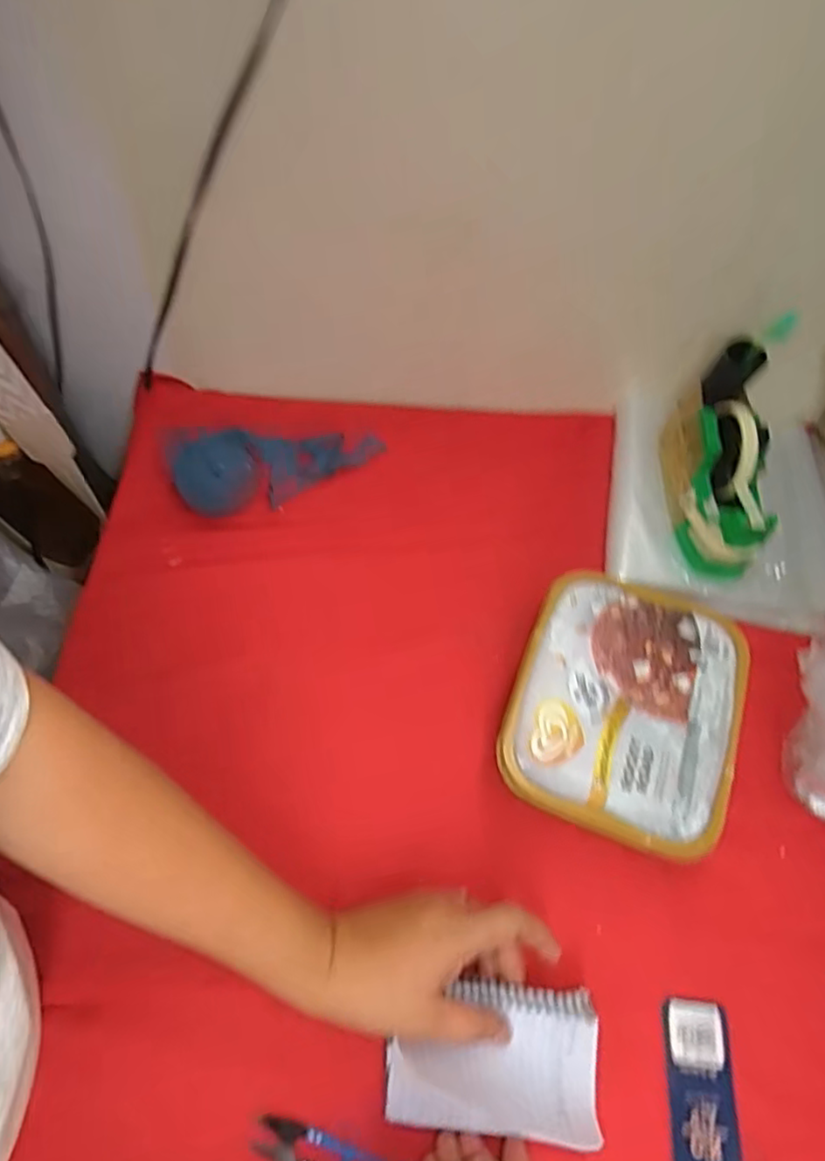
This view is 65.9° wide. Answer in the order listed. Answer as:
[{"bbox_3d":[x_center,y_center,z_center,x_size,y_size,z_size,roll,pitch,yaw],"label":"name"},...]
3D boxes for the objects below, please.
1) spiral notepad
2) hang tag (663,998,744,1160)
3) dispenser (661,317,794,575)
[{"bbox_3d":[0.051,0.312,0.416,0.133,0.016,0.081,-4,61,12],"label":"spiral notepad"},{"bbox_3d":[0.193,0.350,0.419,0.044,0.004,0.122,8,59,1],"label":"hang tag"},{"bbox_3d":[0.289,-0.116,0.580,0.059,0.151,0.172,3,59,-2],"label":"dispenser"}]

